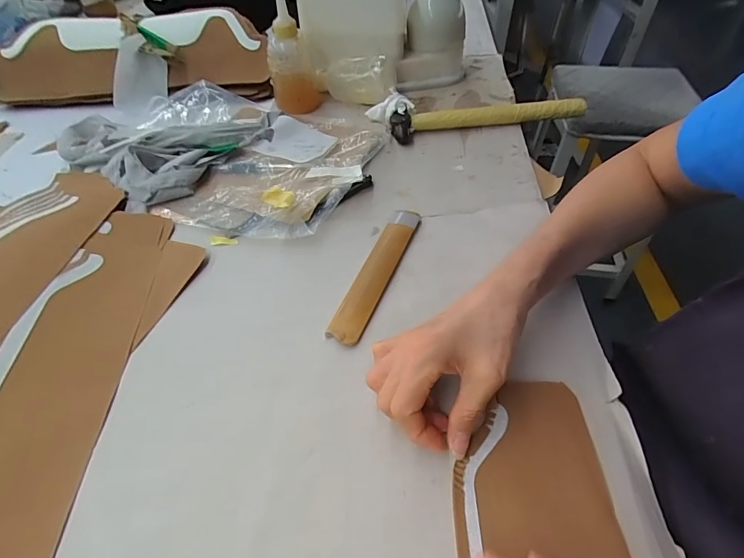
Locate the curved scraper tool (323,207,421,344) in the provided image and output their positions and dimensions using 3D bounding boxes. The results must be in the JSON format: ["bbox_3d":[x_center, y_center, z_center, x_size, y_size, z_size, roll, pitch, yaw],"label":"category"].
[{"bbox_3d":[0.007,-0.011,0.394,0.029,0.009,0.170,16,53,17],"label":"curved scraper tool"}]

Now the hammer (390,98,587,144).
[{"bbox_3d":[0.154,-0.220,0.545,0.258,0.025,0.047,-10,50,-4],"label":"hammer"}]

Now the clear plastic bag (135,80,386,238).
[{"bbox_3d":[-0.165,-0.174,0.517,0.336,0.032,0.250,21,55,20],"label":"clear plastic bag"}]

